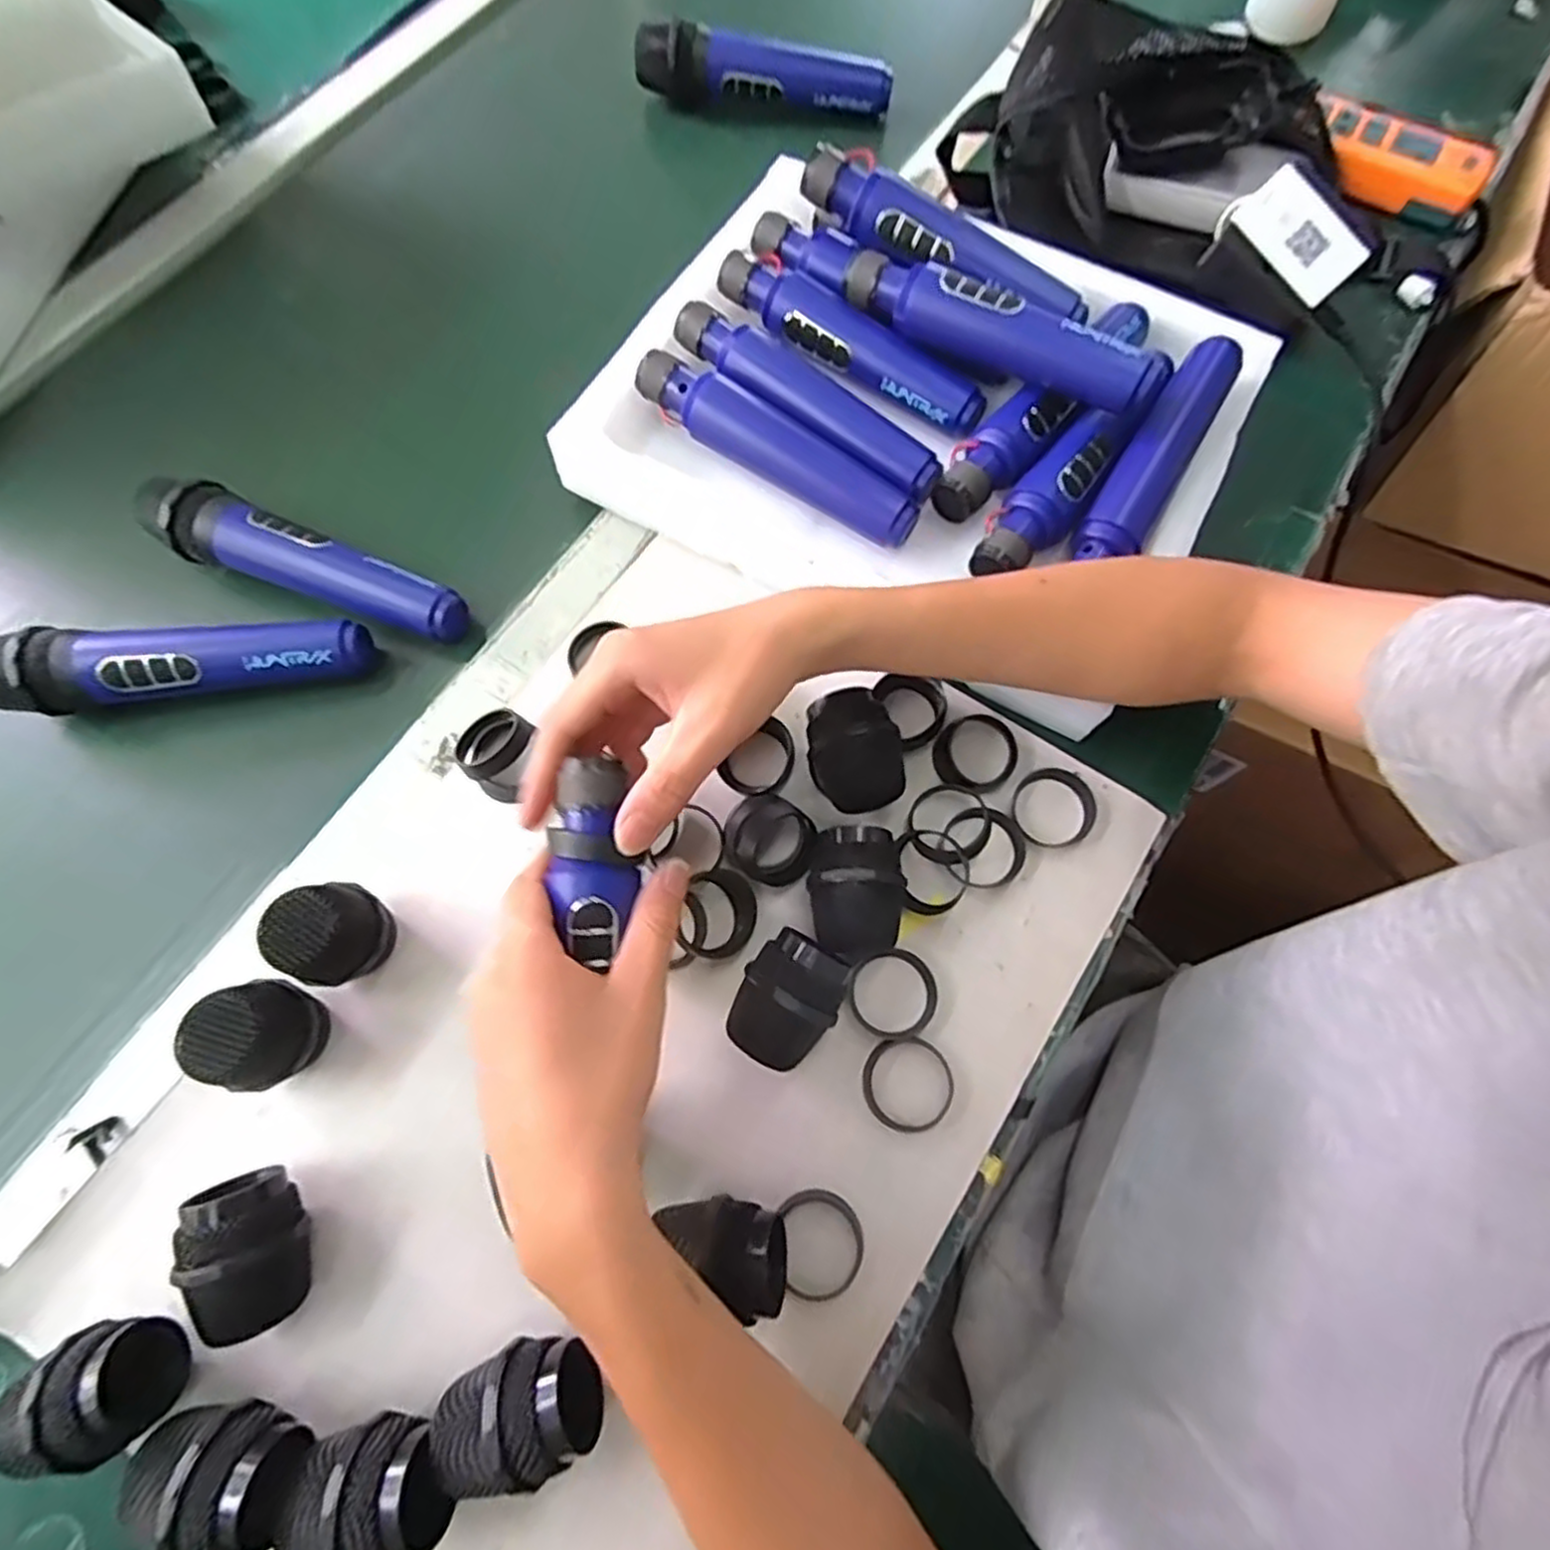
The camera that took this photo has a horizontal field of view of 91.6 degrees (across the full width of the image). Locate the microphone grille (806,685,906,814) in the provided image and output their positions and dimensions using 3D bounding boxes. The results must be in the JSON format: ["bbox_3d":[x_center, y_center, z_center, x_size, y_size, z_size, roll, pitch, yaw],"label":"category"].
[{"bbox_3d":[0.041,-0.010,0.399,0.046,0.046,0.060,-6,71,-2],"label":"microphone grille"}]

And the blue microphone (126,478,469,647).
[{"bbox_3d":[-0.281,-0.124,0.447,0.200,0.045,0.045,24,72,8],"label":"blue microphone"}]

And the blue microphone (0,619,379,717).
[{"bbox_3d":[-0.347,-0.063,0.426,0.216,0.047,0.041,-5,71,-2],"label":"blue microphone"}]

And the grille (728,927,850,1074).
[{"bbox_3d":[0.007,0.108,0.363,0.046,0.045,0.059,21,72,7],"label":"grille"}]

